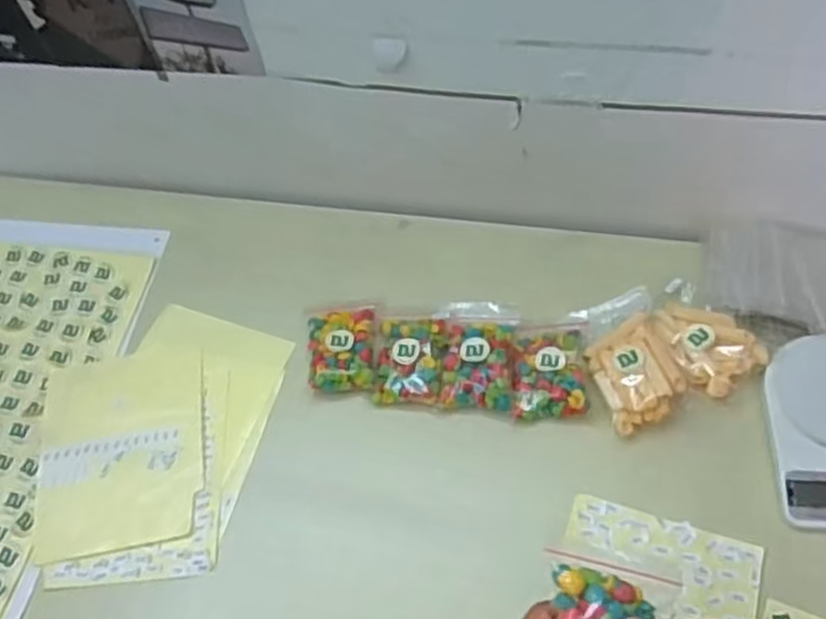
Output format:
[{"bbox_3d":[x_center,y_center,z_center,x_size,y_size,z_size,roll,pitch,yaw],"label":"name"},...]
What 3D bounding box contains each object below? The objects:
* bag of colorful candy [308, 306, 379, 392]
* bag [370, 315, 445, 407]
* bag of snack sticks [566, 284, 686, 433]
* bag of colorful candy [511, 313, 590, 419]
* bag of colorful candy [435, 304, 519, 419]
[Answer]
[{"bbox_3d":[-0.073,0.038,0.768,0.072,0.018,0.097,-5,58,3],"label":"bag of colorful candy"},{"bbox_3d":[-0.004,0.048,0.758,0.071,0.022,0.097,2,59,7],"label":"bag"},{"bbox_3d":[0.214,0.043,0.725,0.078,0.027,0.142,-11,58,-1],"label":"bag of snack sticks"},{"bbox_3d":[0.136,0.056,0.740,0.074,0.020,0.108,1,58,6],"label":"bag of colorful candy"},{"bbox_3d":[0.065,0.043,0.753,0.080,0.018,0.121,3,59,8],"label":"bag of colorful candy"}]

